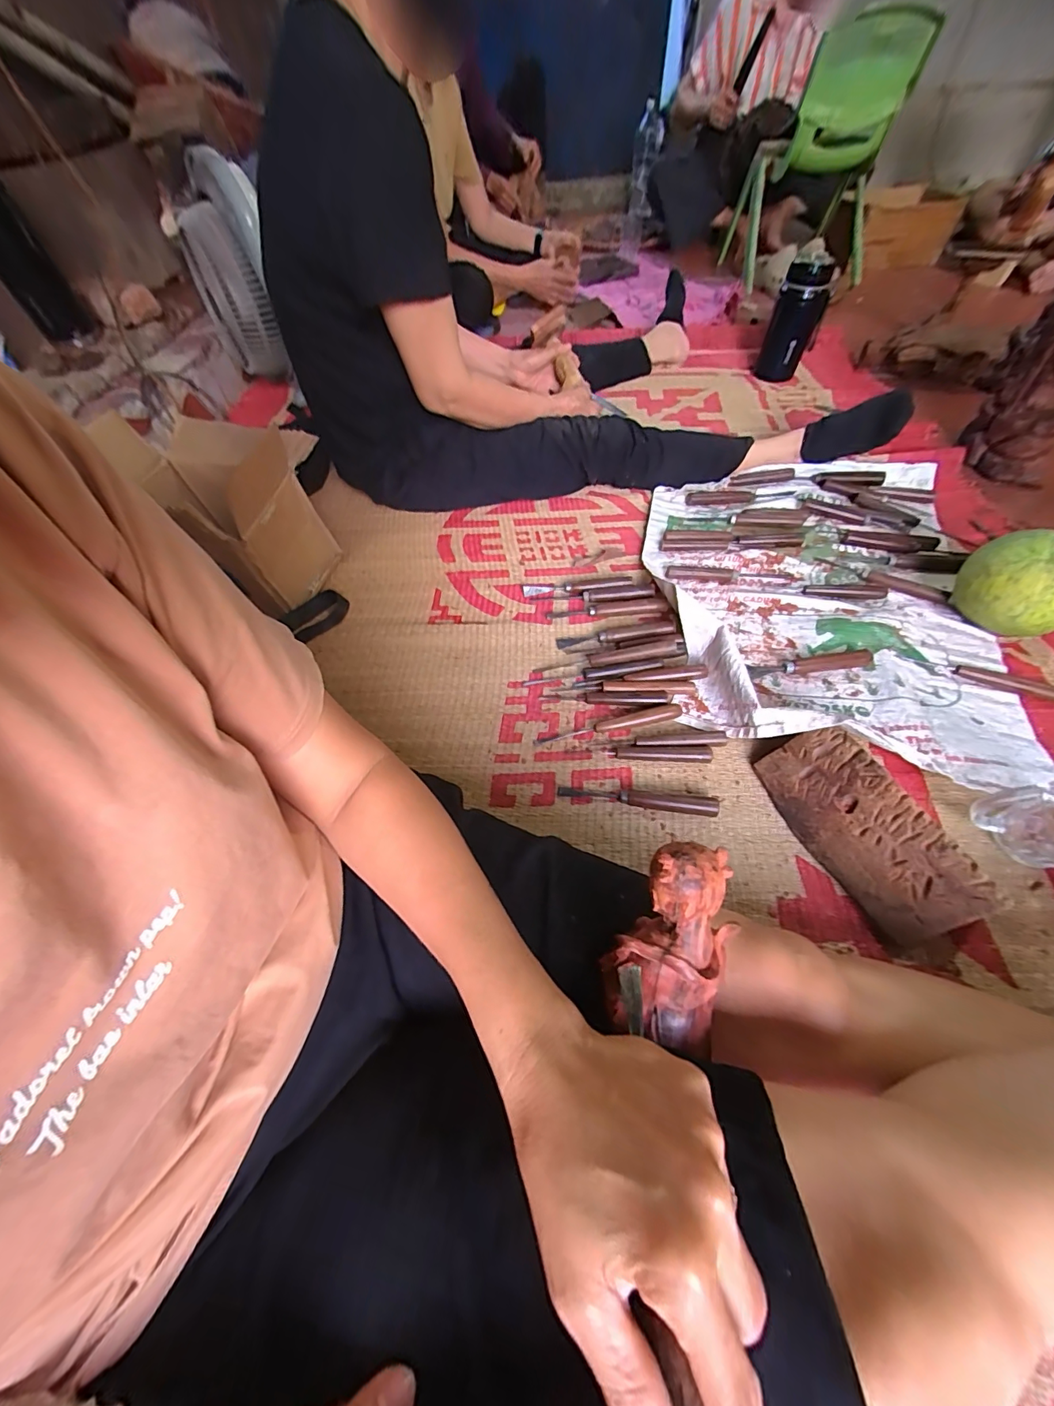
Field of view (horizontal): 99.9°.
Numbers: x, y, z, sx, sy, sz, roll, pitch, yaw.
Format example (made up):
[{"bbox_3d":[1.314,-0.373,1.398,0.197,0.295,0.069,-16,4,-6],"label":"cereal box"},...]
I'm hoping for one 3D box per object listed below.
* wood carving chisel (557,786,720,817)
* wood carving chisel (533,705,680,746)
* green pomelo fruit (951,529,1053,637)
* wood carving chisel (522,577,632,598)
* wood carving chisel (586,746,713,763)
[{"bbox_3d":[0.124,0.107,0.505,0.174,0.020,0.021,9,57,9],"label":"wood carving chisel"},{"bbox_3d":[0.103,0.028,0.559,0.188,0.014,0.017,-11,56,-4],"label":"wood carving chisel"},{"bbox_3d":[0.645,-0.152,0.584,0.103,0.121,0.119,2,56,5],"label":"green pomelo fruit"},{"bbox_3d":[0.078,-0.186,0.703,0.171,0.013,0.024,-3,56,1],"label":"wood carving chisel"},{"bbox_3d":[0.148,0.060,0.535,0.142,0.017,0.014,3,56,6],"label":"wood carving chisel"}]

